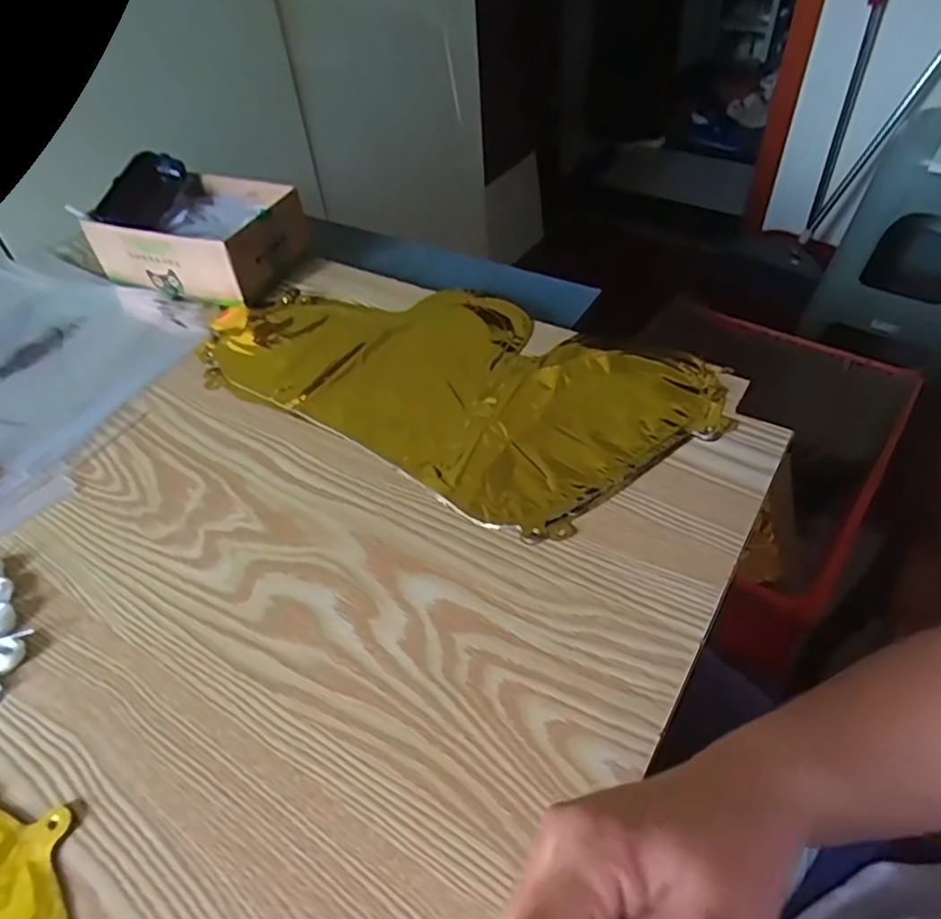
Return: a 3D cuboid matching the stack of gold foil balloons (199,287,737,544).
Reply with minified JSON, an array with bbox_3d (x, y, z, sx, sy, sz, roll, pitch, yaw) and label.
[{"bbox_3d":[-0.028,-0.075,0.529,0.415,0.013,0.217,24,53,26],"label":"stack of gold foil balloons"}]

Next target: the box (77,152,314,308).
[{"bbox_3d":[-0.270,-0.231,0.657,0.183,0.068,0.136,18,51,21],"label":"box"}]

